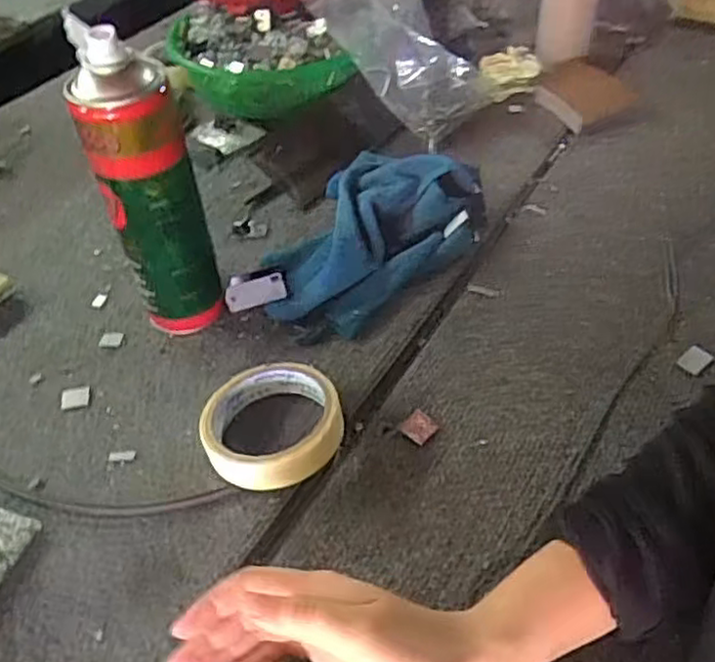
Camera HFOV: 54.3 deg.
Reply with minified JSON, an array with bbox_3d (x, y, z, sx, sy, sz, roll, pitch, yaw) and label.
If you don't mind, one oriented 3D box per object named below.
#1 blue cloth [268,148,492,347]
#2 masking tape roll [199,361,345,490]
[{"bbox_3d":[0.013,-0.085,0.601,0.145,0.047,0.227,19,50,20],"label":"blue cloth"},{"bbox_3d":[-0.055,0.064,0.467,0.090,0.036,0.091,-2,46,2],"label":"masking tape roll"}]

